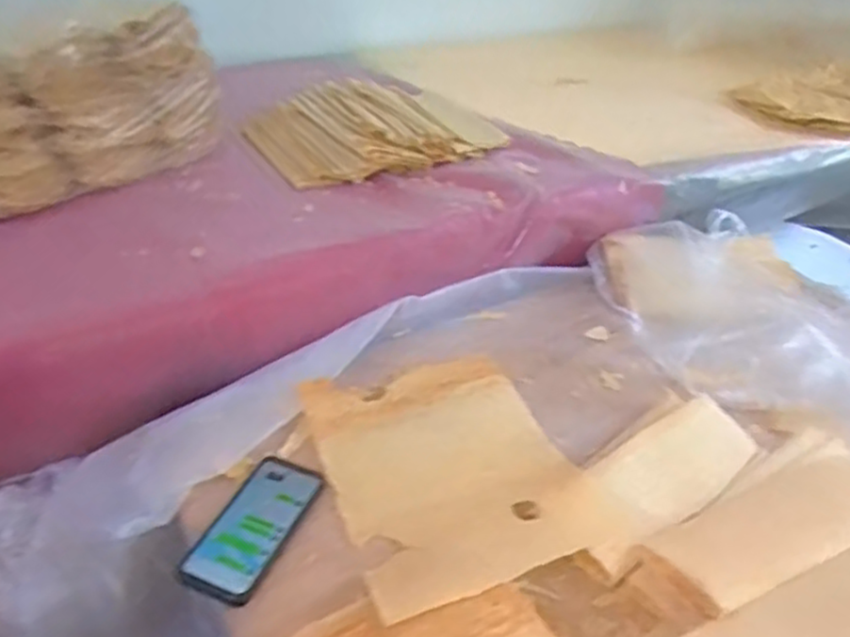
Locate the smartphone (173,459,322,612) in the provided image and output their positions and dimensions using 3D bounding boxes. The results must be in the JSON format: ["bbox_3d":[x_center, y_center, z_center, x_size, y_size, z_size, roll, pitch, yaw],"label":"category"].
[{"bbox_3d":[-0.172,0.210,0.729,0.081,0.012,0.163,15,39,17],"label":"smartphone"}]

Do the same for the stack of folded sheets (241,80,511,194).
[{"bbox_3d":[-0.078,-0.327,1.176,0.382,0.078,0.277,-14,40,-20],"label":"stack of folded sheets"}]

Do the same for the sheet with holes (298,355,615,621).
[{"bbox_3d":[0.029,0.165,0.785,0.253,0.056,0.320,-12,40,-18],"label":"sheet with holes"}]

